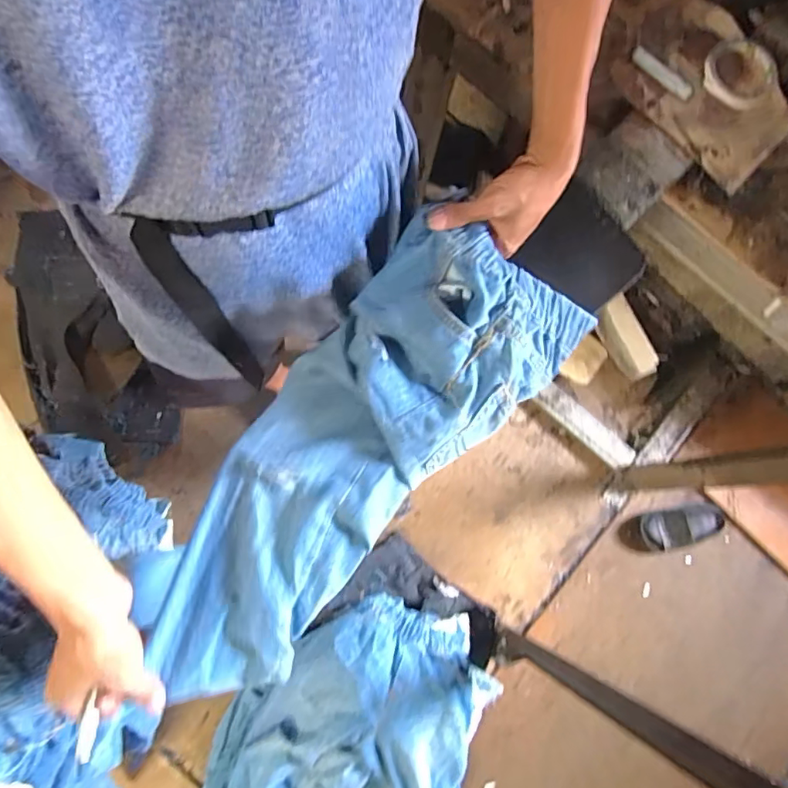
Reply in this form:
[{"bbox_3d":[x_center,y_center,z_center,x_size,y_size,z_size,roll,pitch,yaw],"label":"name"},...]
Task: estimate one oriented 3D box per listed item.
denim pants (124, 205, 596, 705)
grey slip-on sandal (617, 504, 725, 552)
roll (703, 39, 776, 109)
[{"bbox_3d":[-0.045,0.056,0.520,0.195,0.080,0.492,41,87,9],"label":"denim pants"},{"bbox_3d":[0.729,0.345,1.371,0.271,0.103,0.103,-9,77,-8],"label":"grey slip-on sandal"},{"bbox_3d":[0.419,-0.388,0.644,0.085,0.015,0.088,1,76,-6],"label":"roll"}]

